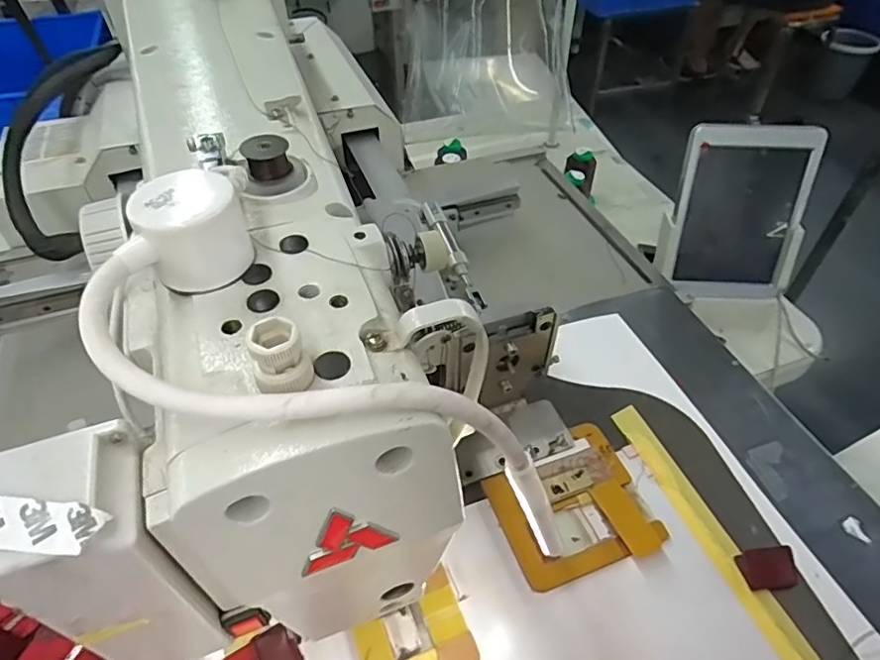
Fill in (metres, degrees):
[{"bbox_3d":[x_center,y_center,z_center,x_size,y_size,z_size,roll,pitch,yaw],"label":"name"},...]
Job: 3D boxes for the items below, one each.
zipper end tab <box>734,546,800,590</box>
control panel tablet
[{"bbox_3d":[0.235,0.170,0.399,0.038,0.013,0.026,-1,46,-3],"label":"zipper end tab"},{"bbox_3d":[0.361,-0.136,0.672,0.146,0.211,0.021,3,29,6],"label":"control panel tablet"}]

